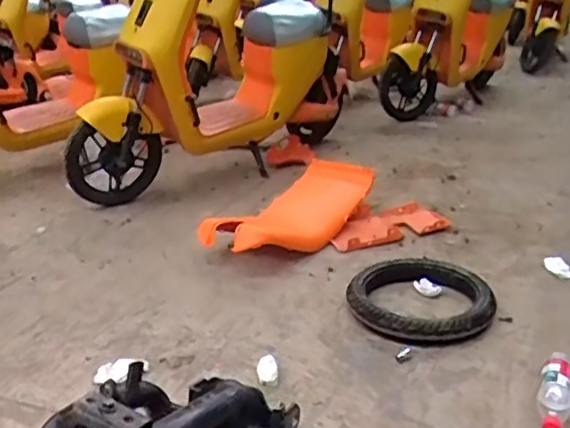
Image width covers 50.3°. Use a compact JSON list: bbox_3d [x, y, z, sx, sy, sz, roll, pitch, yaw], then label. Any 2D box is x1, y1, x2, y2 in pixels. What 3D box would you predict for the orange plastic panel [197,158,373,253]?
[{"bbox_3d":[0.023,-0.020,1.901,0.254,0.187,0.570,20,30,41],"label":"orange plastic panel"}]

